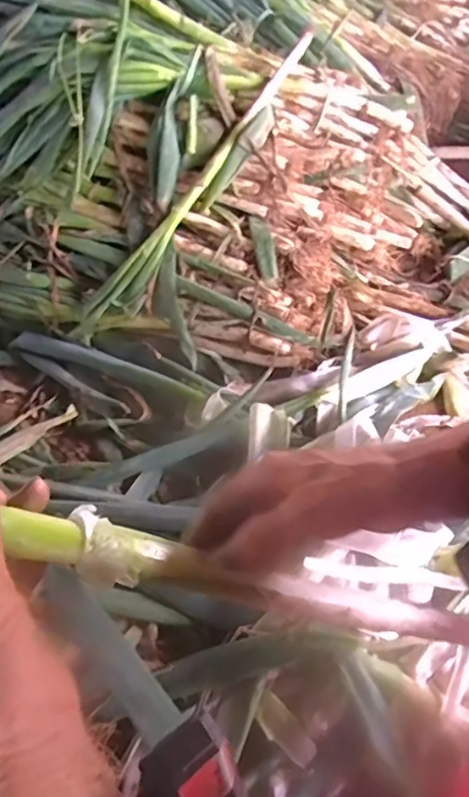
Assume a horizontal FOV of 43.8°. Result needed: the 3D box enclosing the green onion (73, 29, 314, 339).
[{"bbox_3d":[-0.064,-0.396,1.081,0.090,0.060,0.713,33,85,29],"label":"green onion"}]

